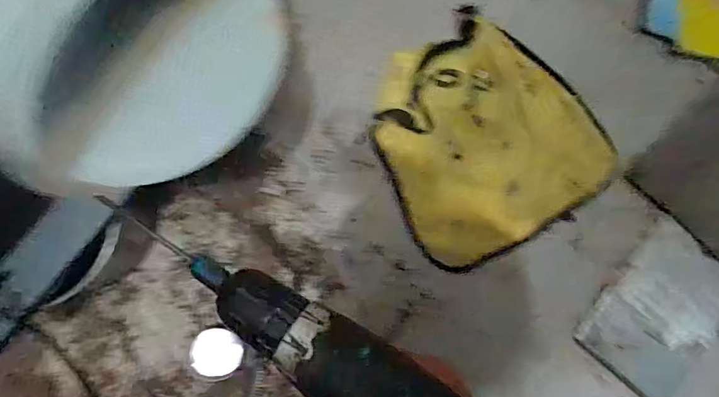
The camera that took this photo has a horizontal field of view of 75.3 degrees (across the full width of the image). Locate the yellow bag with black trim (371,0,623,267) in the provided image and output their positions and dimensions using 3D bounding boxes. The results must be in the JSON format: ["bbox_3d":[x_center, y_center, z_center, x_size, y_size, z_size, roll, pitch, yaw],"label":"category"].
[{"bbox_3d":[0.156,-0.079,0.573,0.266,0.042,0.276,-23,87,-6],"label":"yellow bag with black trim"}]

